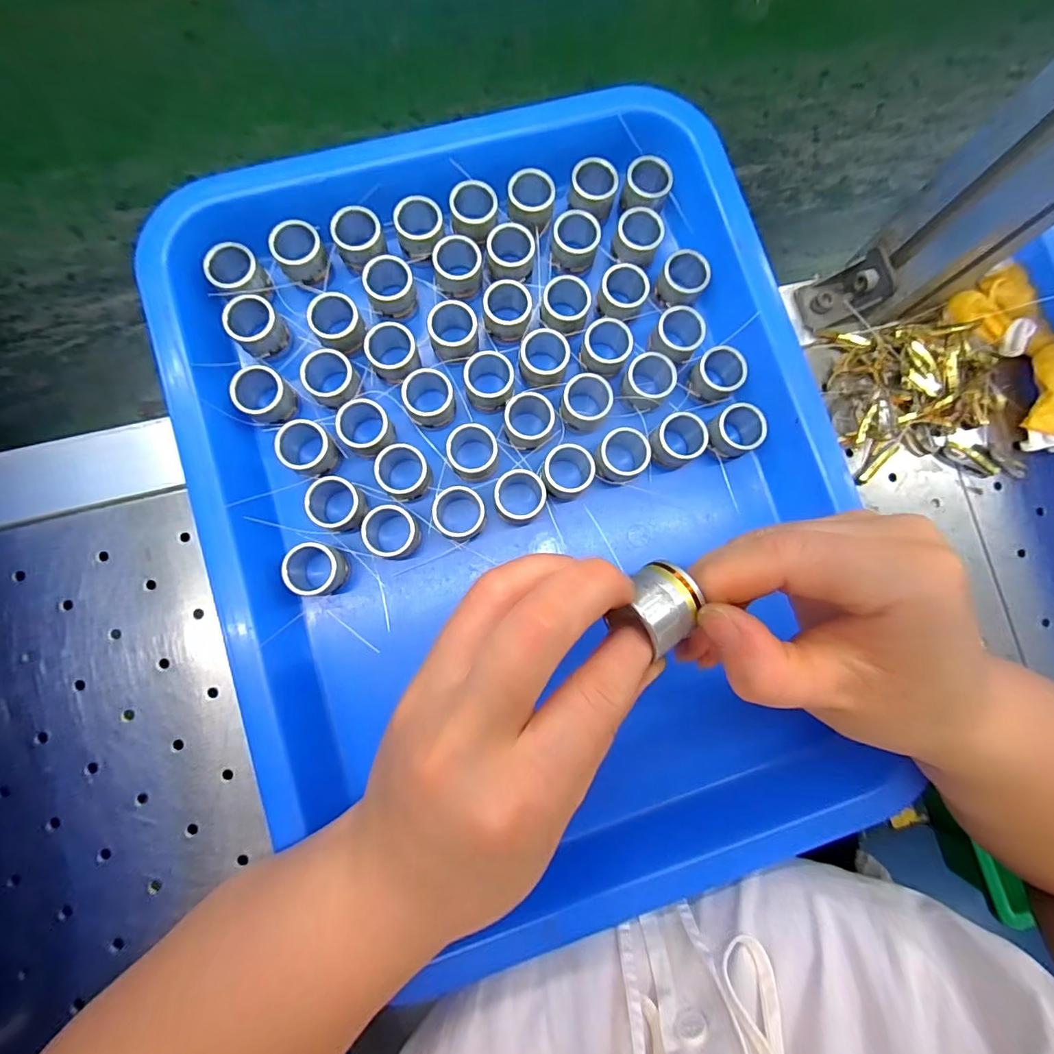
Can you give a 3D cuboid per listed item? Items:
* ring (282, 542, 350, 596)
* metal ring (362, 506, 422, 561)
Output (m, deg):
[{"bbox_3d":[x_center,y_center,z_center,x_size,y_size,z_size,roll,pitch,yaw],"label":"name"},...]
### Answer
[{"bbox_3d":[-0.101,0.020,0.239,0.024,0.019,0.024,1,80,-3],"label":"ring"},{"bbox_3d":[-0.066,0.003,0.243,0.024,0.017,0.024,-26,83,-7],"label":"metal ring"}]

